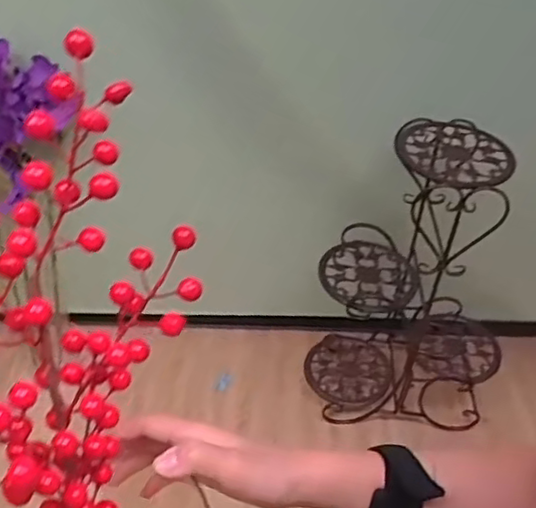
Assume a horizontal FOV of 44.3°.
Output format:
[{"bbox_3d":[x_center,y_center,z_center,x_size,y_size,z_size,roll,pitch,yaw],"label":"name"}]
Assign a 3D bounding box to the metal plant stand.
[{"bbox_3d":[0.335,0.062,1.483,0.420,0.714,0.272,5,42,3],"label":"metal plant stand"}]

